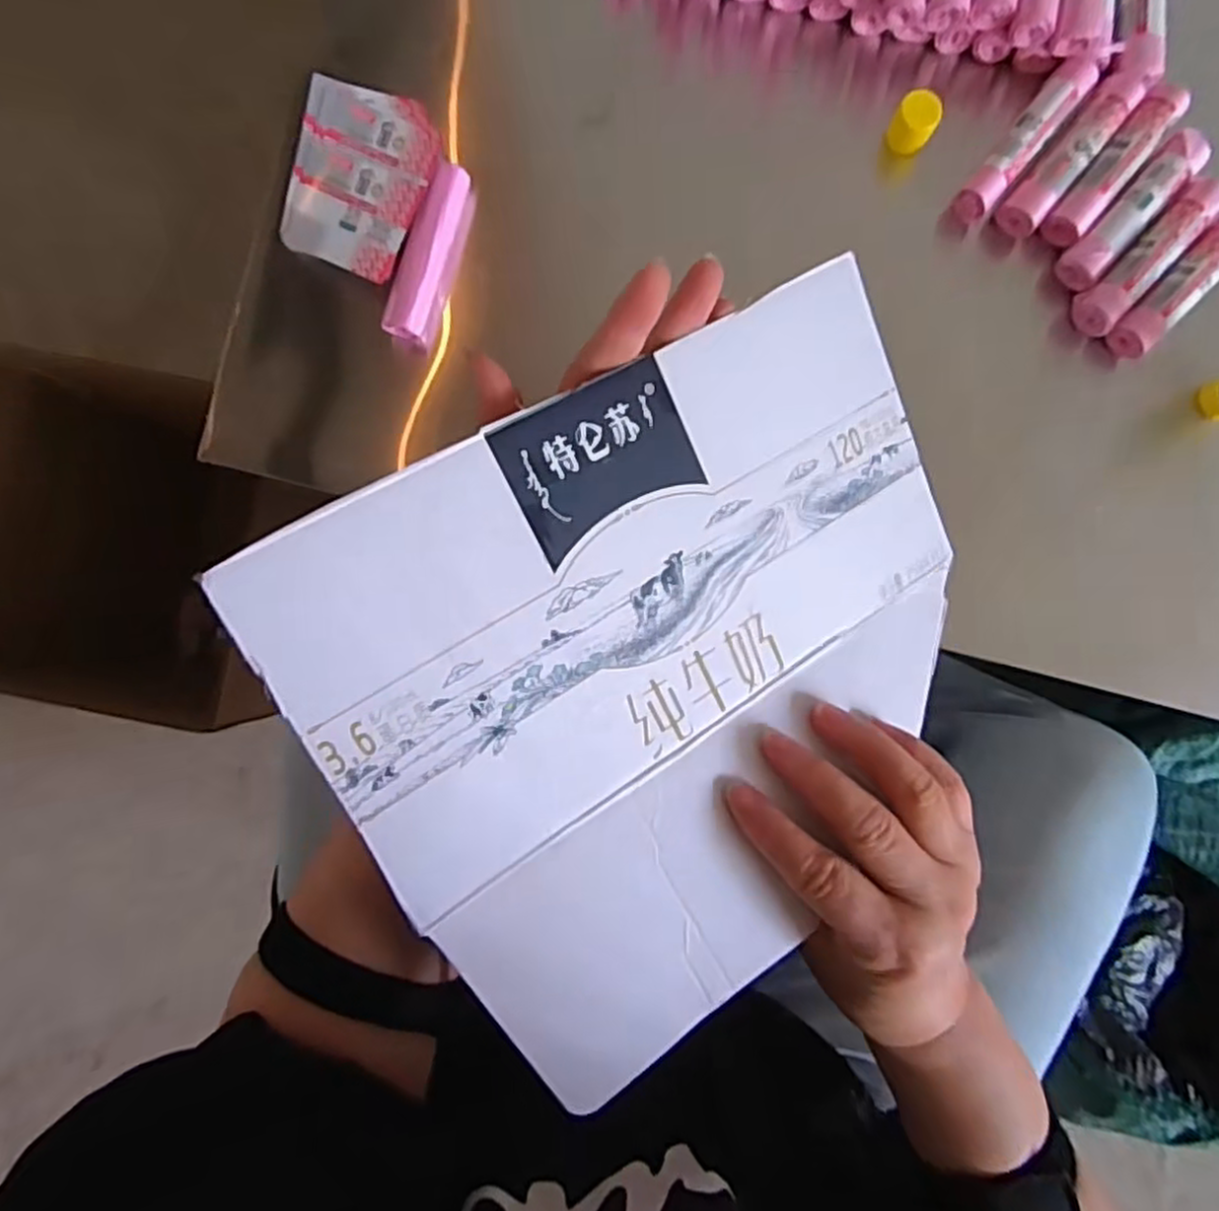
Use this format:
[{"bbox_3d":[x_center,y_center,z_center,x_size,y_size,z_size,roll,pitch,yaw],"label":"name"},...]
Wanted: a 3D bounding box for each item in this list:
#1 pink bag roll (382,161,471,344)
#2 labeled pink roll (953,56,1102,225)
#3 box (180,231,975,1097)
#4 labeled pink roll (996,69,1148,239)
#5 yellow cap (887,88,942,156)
[{"bbox_3d":[-0.128,-0.253,0.534,0.029,0.031,0.122,20,88,1],"label":"pink bag roll"},{"bbox_3d":[0.300,-0.337,0.535,0.027,0.033,0.130,40,89,2],"label":"labeled pink roll"},{"bbox_3d":[0.038,0.023,0.290,0.269,0.015,0.226,-31,105,-18],"label":"box"},{"bbox_3d":[0.332,-0.326,0.532,0.030,0.025,0.129,41,89,2],"label":"labeled pink roll"},{"bbox_3d":[0.220,-0.349,0.534,0.029,0.026,0.031,0,88,1],"label":"yellow cap"}]

